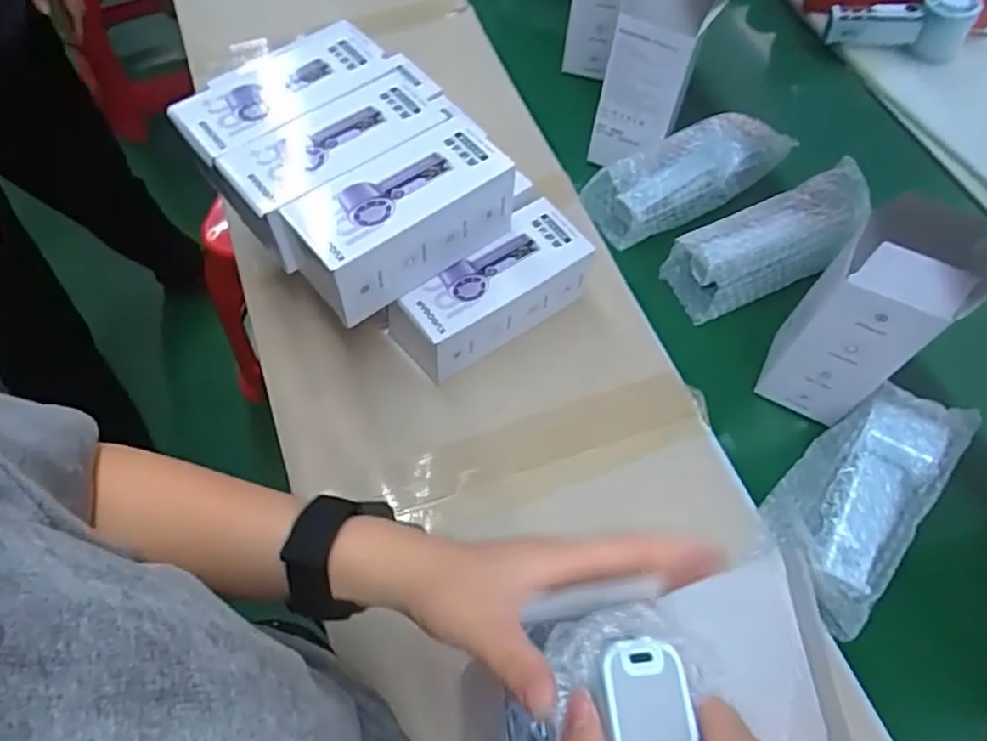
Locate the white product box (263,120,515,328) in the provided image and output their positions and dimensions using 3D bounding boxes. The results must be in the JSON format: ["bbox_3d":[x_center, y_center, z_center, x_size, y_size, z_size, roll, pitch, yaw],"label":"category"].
[{"bbox_3d":[-0.071,-0.117,0.505,0.168,0.073,0.073,-33,65,-21],"label":"white product box"}]

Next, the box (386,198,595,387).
[{"bbox_3d":[-0.005,-0.061,0.557,0.185,0.064,0.075,-34,66,-21],"label":"box"}]

